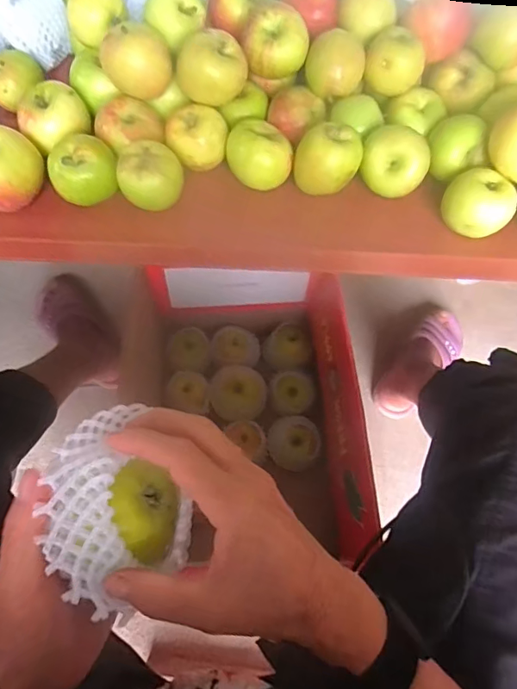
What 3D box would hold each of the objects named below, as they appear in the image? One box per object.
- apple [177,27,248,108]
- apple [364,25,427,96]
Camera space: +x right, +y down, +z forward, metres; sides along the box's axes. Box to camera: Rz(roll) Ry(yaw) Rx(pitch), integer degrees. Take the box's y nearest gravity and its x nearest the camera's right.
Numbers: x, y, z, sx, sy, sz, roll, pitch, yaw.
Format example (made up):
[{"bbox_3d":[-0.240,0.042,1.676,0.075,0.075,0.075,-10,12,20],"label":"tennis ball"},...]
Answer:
[{"bbox_3d":[-0.044,-0.262,0.465,0.063,0.050,0.051,0,65,-3],"label":"apple"},{"bbox_3d":[0.135,-0.281,0.478,0.055,0.043,0.044,18,65,6],"label":"apple"}]

